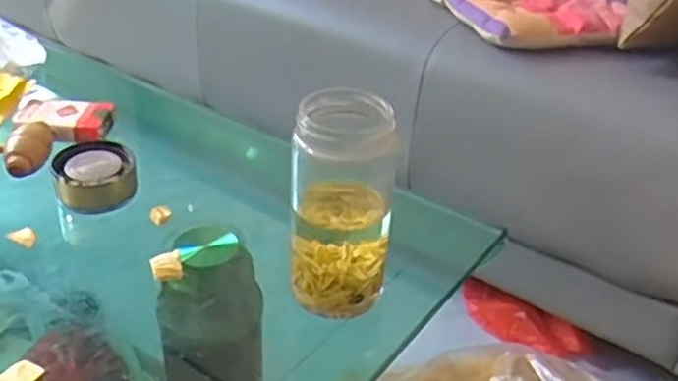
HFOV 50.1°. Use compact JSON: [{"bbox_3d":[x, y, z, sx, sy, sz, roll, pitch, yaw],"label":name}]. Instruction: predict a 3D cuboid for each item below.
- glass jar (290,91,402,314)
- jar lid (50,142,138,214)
[{"bbox_3d":[0.003,0.009,0.501,0.068,0.146,0.066,3,34,-2],"label":"glass jar"},{"bbox_3d":[-0.209,-0.012,0.621,0.065,0.034,0.057,-14,38,-25],"label":"jar lid"}]

